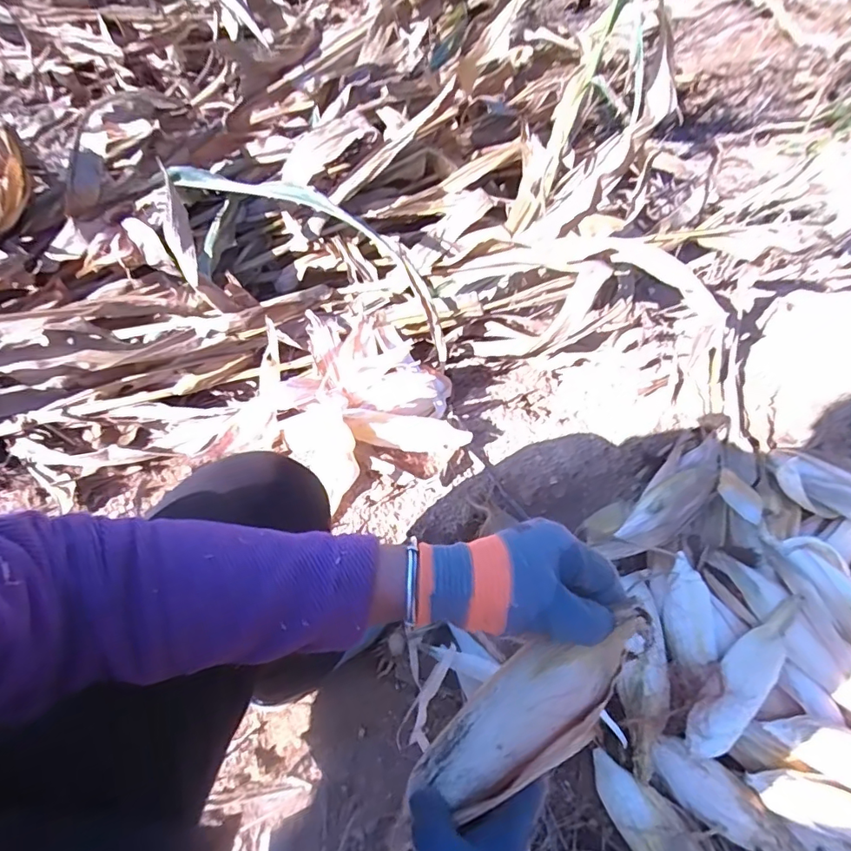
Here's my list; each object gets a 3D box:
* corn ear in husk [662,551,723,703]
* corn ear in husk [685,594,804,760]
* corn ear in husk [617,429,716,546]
[{"bbox_3d":[0.353,0.264,0.677,0.054,0.047,0.170,-1,71,3],"label":"corn ear in husk"},{"bbox_3d":[0.404,0.311,0.639,0.234,0.045,0.055,-39,64,-22],"label":"corn ear in husk"},{"bbox_3d":[0.386,0.091,0.767,0.075,0.050,0.261,36,63,21],"label":"corn ear in husk"}]

